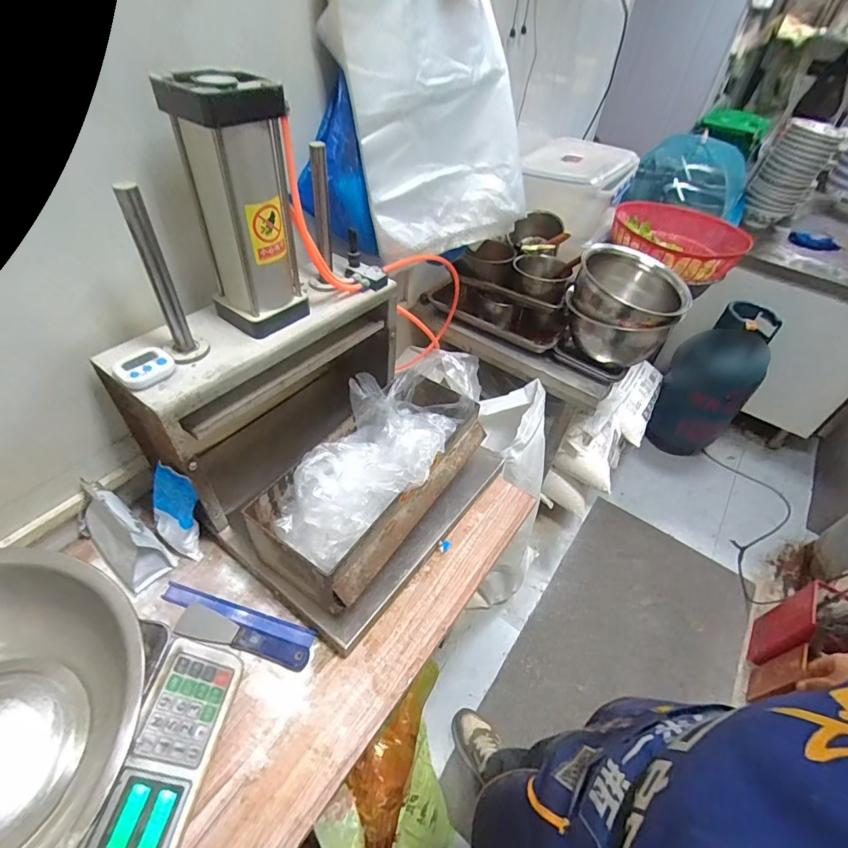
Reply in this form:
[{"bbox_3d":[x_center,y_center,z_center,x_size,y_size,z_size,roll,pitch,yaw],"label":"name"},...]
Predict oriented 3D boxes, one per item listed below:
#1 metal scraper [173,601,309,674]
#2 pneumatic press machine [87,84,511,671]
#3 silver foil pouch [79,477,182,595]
[{"bbox_3d":[-0.282,0.329,0.692,0.216,0.022,0.045,17,47,10],"label":"metal scraper"},{"bbox_3d":[-0.144,-0.104,0.700,0.484,0.634,0.487,32,51,23],"label":"pneumatic press machine"},{"bbox_3d":[-0.508,0.183,0.748,0.171,0.106,0.079,30,51,22],"label":"silver foil pouch"}]

